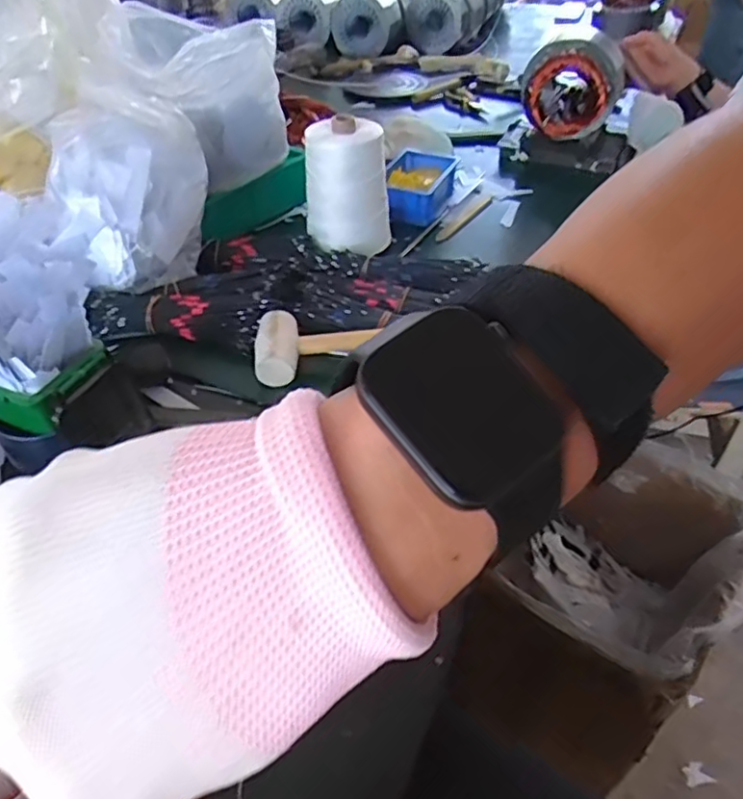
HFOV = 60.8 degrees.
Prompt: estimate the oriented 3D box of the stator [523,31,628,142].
[{"bbox_3d":[0.333,-0.519,1.042,0.152,0.136,0.139,15,44,16],"label":"stator"}]

